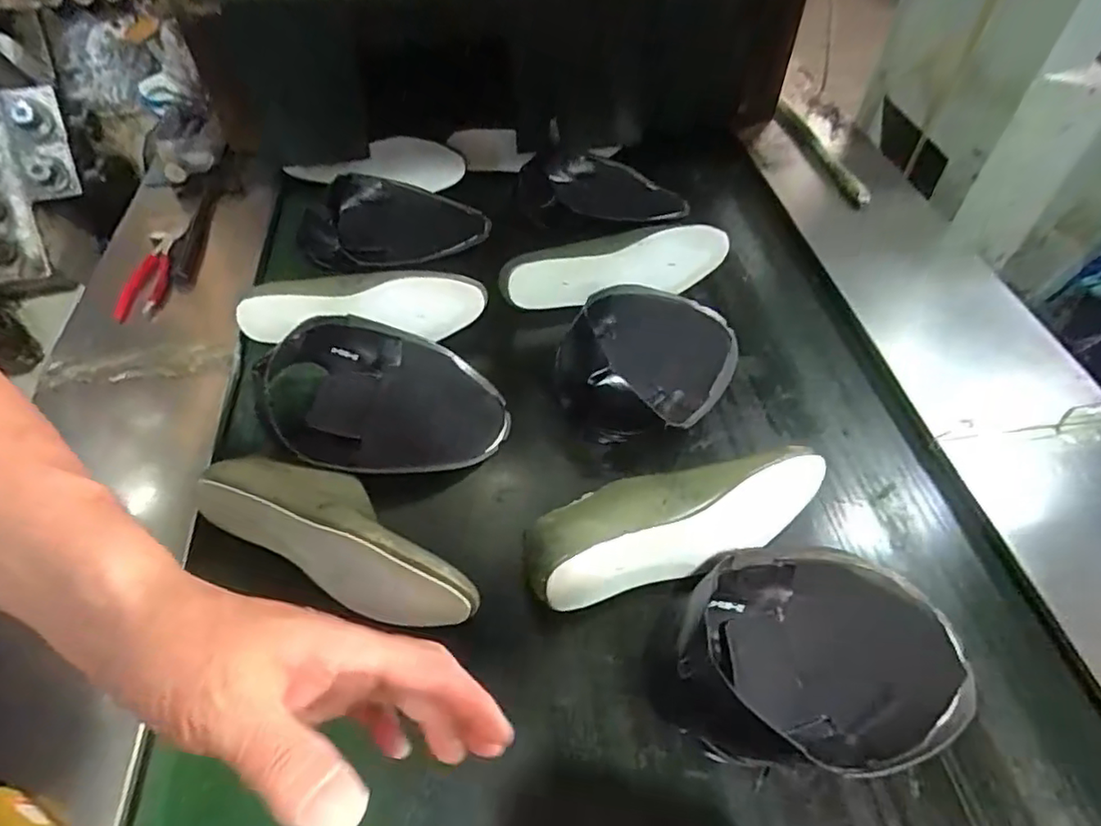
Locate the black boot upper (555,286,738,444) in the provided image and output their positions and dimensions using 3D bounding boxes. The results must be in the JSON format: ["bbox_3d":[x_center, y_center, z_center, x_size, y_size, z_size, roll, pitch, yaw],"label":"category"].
[{"bbox_3d":[0.123,-0.078,0.718,0.172,0.094,0.281,32,57,24],"label":"black boot upper"}]

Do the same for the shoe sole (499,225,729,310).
[{"bbox_3d":[0.086,-0.189,0.791,0.300,0.071,0.063,-6,50,-5],"label":"shoe sole"}]

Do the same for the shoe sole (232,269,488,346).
[{"bbox_3d":[-0.231,-0.133,0.749,0.297,0.065,0.081,1,51,1],"label":"shoe sole"}]

